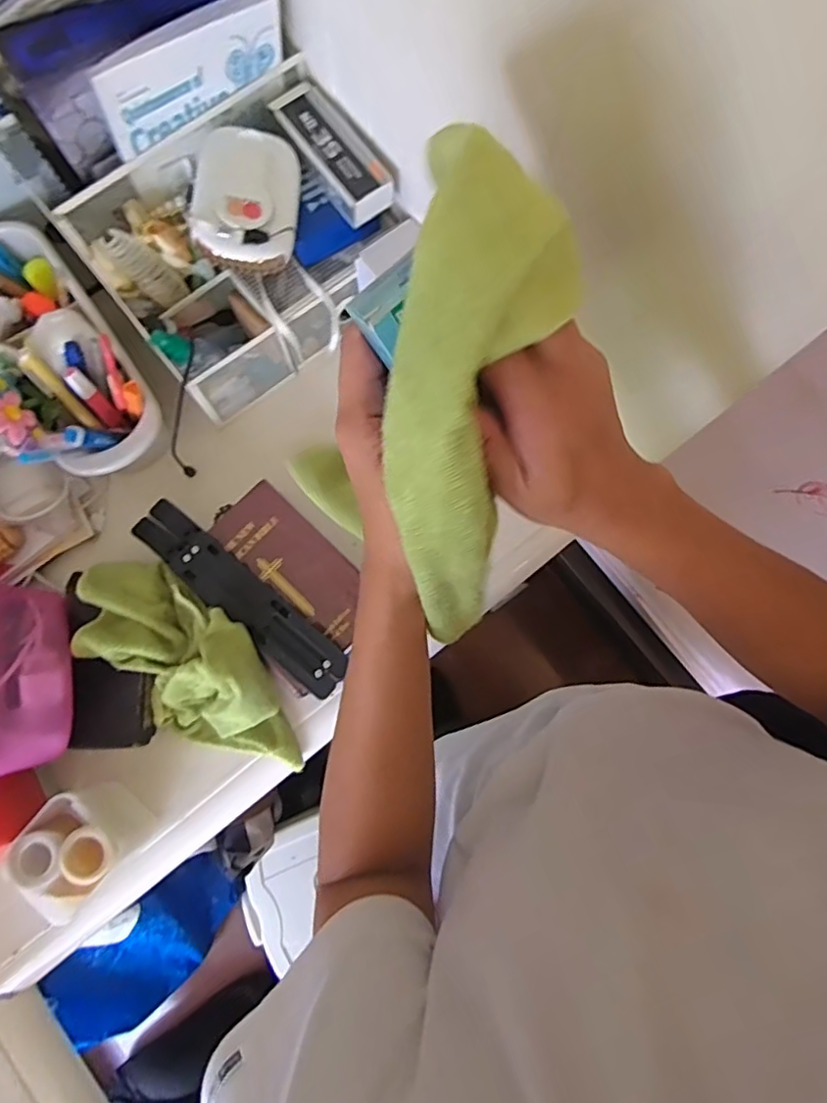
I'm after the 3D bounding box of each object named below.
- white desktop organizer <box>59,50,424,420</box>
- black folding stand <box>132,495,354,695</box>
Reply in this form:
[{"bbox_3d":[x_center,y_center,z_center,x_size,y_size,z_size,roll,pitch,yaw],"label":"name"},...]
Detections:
[{"bbox_3d":[-0.146,-0.275,0.551,0.253,0.151,0.158,-34,81,-6],"label":"white desktop organizer"},{"bbox_3d":[-0.156,0.041,0.539,0.228,0.011,0.045,40,82,7],"label":"black folding stand"}]

